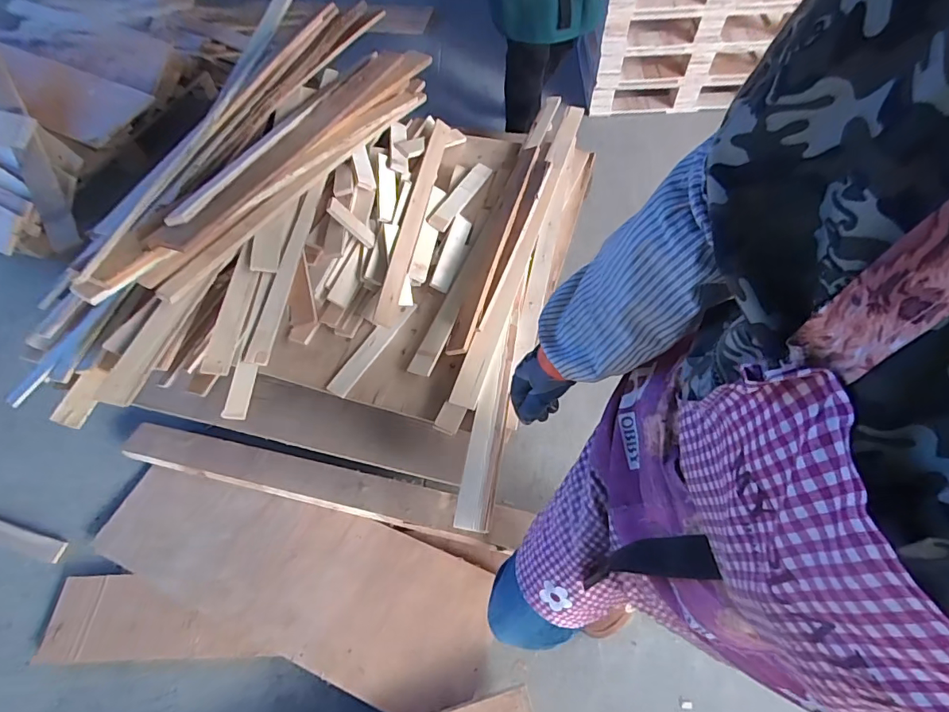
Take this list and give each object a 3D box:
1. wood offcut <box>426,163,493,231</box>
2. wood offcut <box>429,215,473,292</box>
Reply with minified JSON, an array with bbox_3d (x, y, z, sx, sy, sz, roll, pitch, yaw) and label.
[{"bbox_3d":[-0.037,-0.480,1.388,0.056,0.036,0.343,22,53,14],"label":"wood offcut"},{"bbox_3d":[-0.061,-0.290,1.289,0.047,0.035,0.256,15,62,6],"label":"wood offcut"}]

